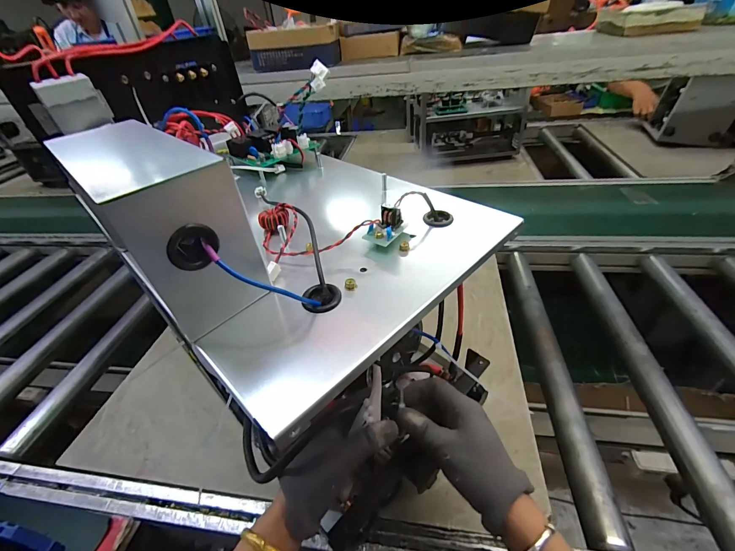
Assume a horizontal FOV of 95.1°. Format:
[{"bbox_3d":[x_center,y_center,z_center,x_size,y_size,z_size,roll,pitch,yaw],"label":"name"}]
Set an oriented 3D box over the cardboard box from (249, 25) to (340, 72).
[{"bbox_3d":[-0.146,-0.477,0.705,0.167,0.067,0.091,-3,39,6],"label":"cardboard box"}]

